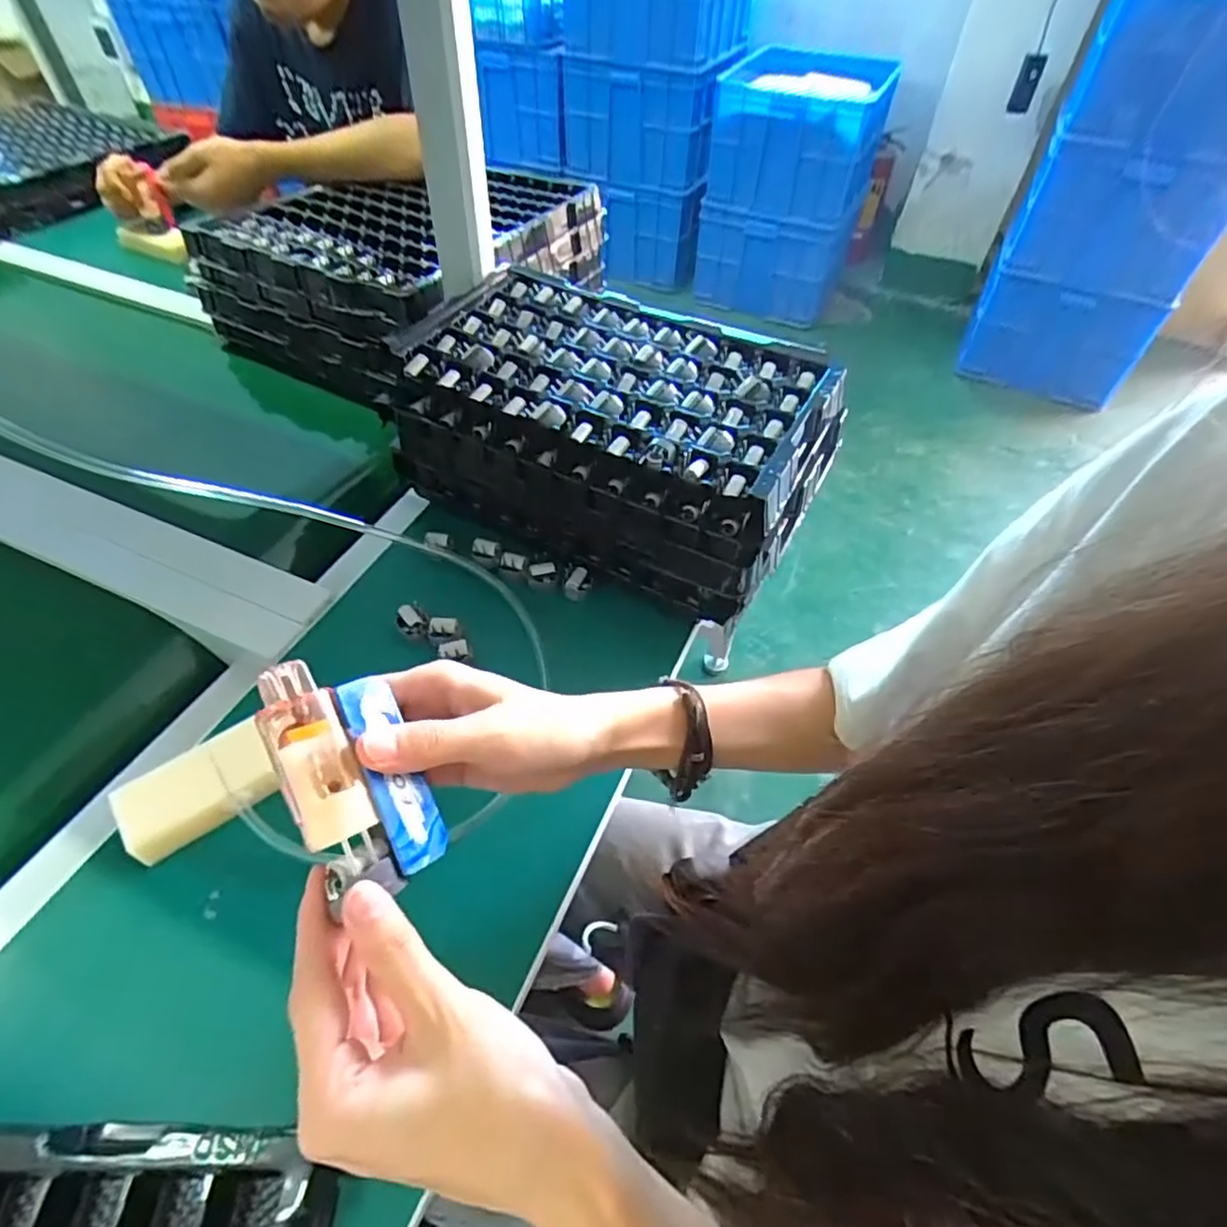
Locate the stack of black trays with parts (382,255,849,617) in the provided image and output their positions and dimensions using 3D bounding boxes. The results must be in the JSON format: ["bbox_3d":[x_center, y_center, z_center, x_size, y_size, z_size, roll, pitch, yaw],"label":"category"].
[{"bbox_3d":[-0.003,-0.161,0.597,0.359,0.138,0.195,25,55,17],"label":"stack of black trays with parts"}]

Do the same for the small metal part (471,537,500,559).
[{"bbox_3d":[-0.115,-0.059,0.587,0.024,0.016,0.010,3,51,1],"label":"small metal part"}]

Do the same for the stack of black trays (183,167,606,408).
[{"bbox_3d":[-0.259,-0.454,0.840,0.362,0.117,0.405,25,55,17],"label":"stack of black trays"}]

